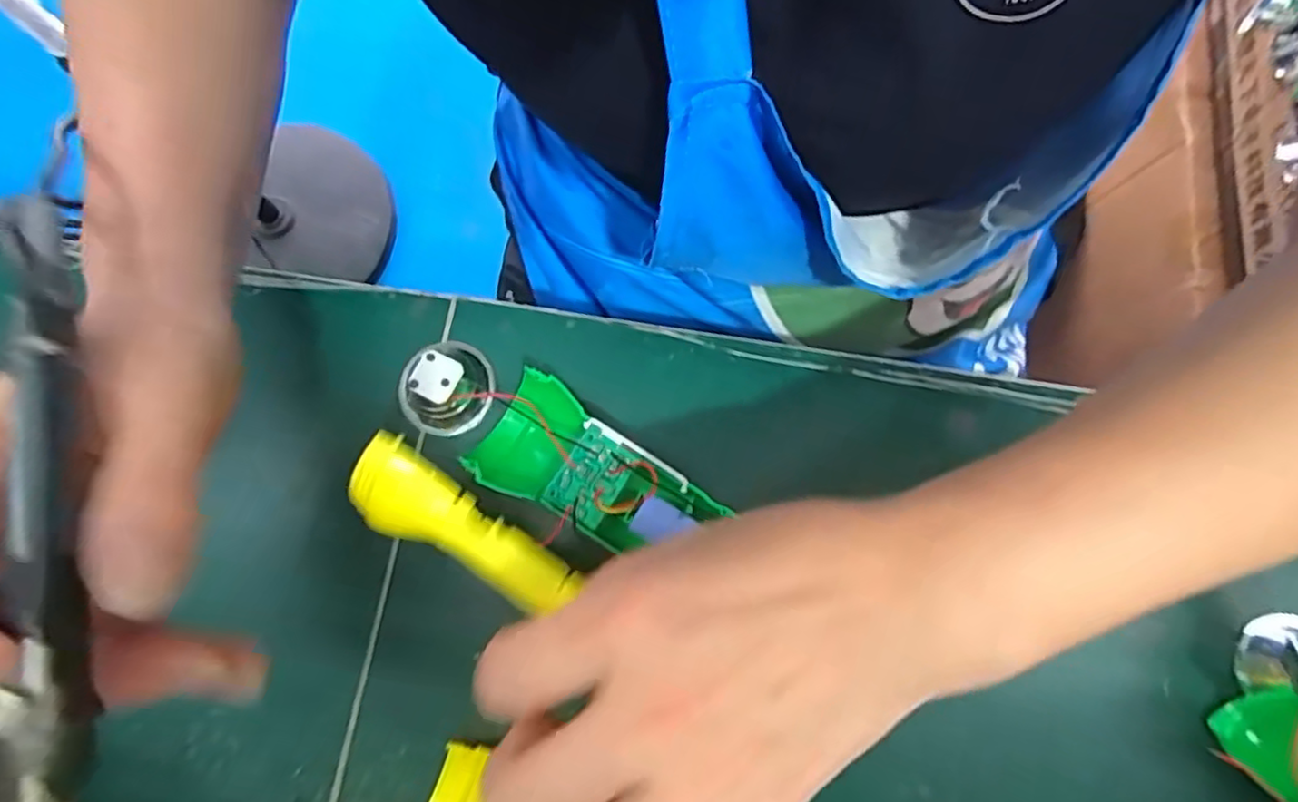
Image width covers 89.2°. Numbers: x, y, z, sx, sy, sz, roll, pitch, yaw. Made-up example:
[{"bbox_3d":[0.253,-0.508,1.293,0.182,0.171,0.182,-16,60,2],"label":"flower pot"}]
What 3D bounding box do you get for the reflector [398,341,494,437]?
[{"bbox_3d":[-0.094,-0.008,0.294,0.042,0.024,0.042,0,77,1],"label":"reflector"}]

